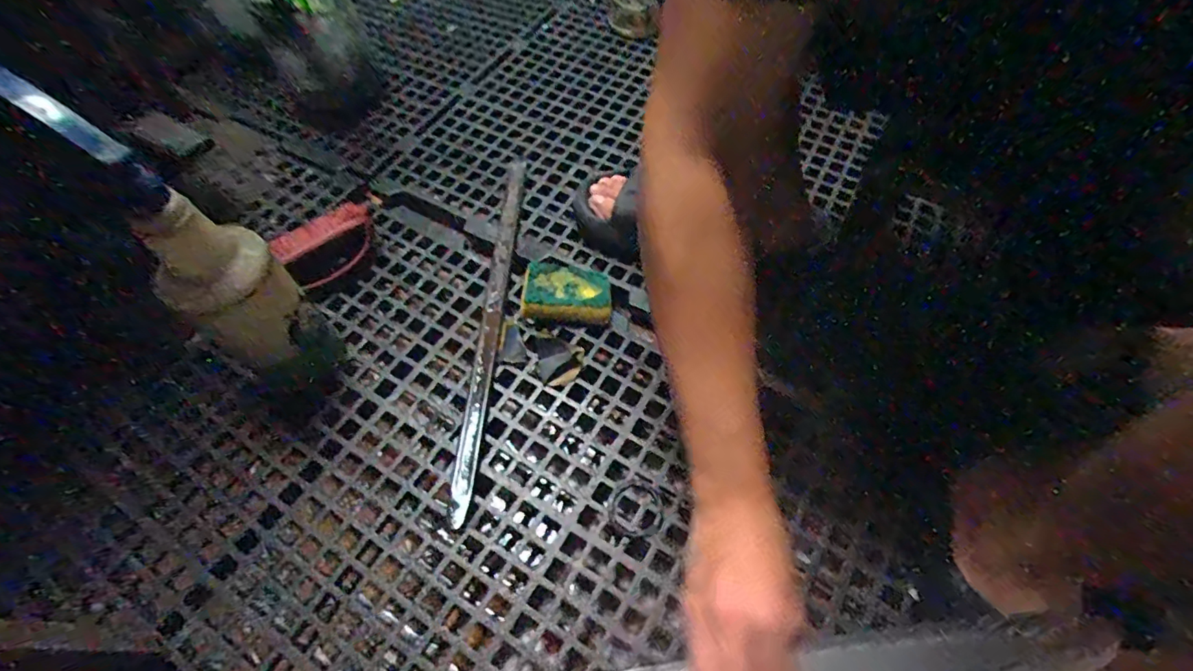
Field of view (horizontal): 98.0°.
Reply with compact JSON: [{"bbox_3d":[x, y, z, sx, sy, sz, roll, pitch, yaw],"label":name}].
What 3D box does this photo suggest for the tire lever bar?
[{"bbox_3d":[-0.116,-0.037,0.591,0.024,0.011,0.469,1,58,1],"label":"tire lever bar"}]

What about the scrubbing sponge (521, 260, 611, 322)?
[{"bbox_3d":[-0.032,-0.051,0.581,0.094,0.032,0.074,3,59,3],"label":"scrubbing sponge"}]

